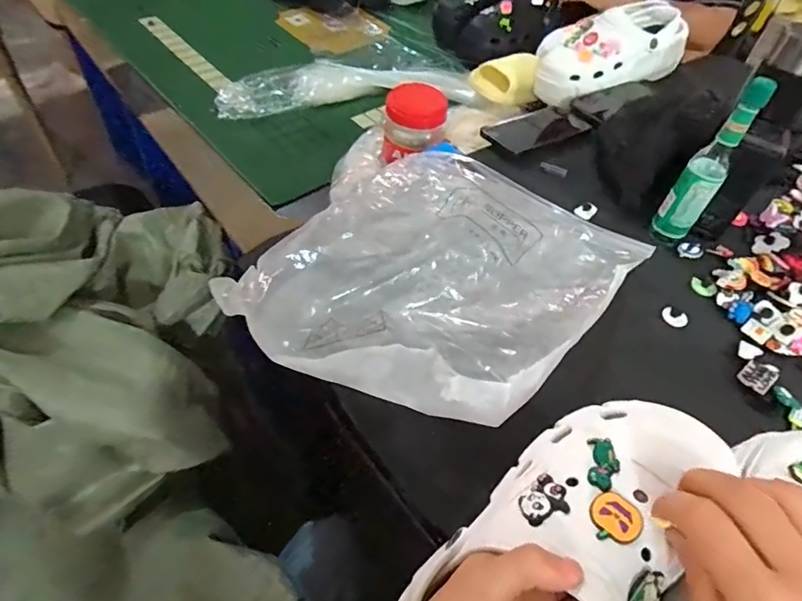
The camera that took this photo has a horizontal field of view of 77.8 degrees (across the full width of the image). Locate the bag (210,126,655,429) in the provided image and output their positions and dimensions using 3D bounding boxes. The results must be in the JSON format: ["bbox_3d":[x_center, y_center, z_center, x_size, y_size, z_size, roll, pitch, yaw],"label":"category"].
[{"bbox_3d":[0.052,-0.028,0.493,0.310,0.053,0.344,26,53,15],"label":"bag"}]

